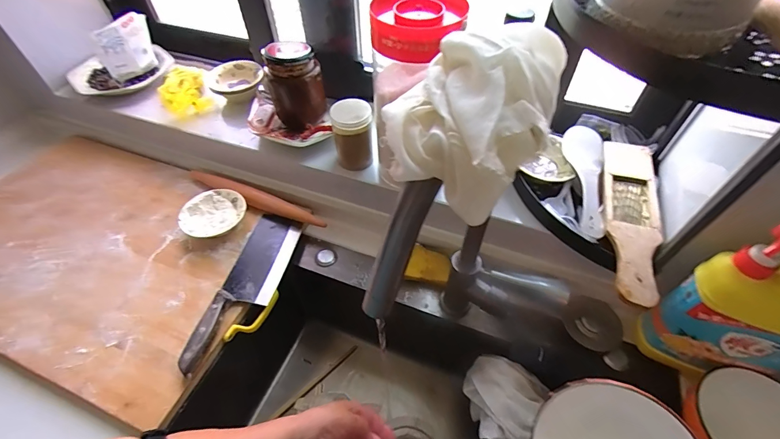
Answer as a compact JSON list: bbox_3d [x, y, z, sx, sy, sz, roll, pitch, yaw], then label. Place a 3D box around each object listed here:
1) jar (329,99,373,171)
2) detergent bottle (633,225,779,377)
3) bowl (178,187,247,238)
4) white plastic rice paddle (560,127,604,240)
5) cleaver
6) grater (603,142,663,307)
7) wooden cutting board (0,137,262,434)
[{"bbox_3d":[-0.061,-0.136,0.602,0.061,0.113,0.055,-8,51,-6],"label":"jar"},{"bbox_3d":[0.418,0.110,0.415,0.142,0.253,0.058,13,51,11],"label":"detergent bottle"},{"bbox_3d":[-0.317,-0.005,0.655,0.109,0.036,0.105,0,50,0],"label":"bowl"},{"bbox_3d":[0.289,-0.073,0.540,0.063,0.019,0.211,15,52,12],"label":"white plastic rice paddle"},{"bbox_3d":[-0.225,0.098,0.571,0.084,0.024,0.283,9,51,7],"label":"cleaver"},{"bbox_3d":[0.336,-0.012,0.504,0.066,0.018,0.287,16,52,13],"label":"grater"},{"bbox_3d":[-0.510,0.047,0.646,0.619,0.030,0.399,16,52,14],"label":"wooden cutting board"}]

